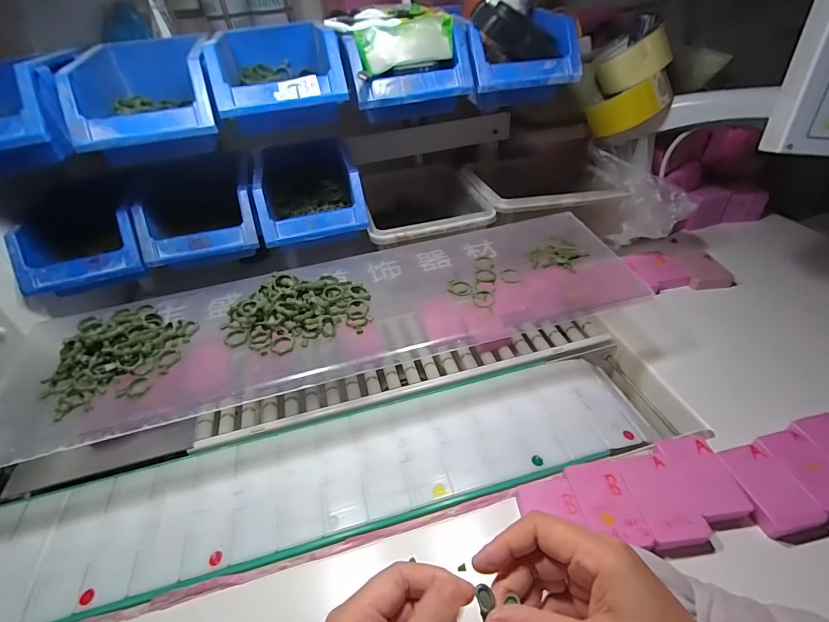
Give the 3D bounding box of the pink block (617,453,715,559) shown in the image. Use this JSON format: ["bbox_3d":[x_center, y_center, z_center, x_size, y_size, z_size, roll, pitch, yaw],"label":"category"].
[{"bbox_3d":[0.203,0.162,0.341,0.049,0.027,0.076,-11,40,-8],"label":"pink block"}]

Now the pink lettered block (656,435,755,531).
[{"bbox_3d":[0.248,0.148,0.354,0.046,0.026,0.071,-8,40,-4],"label":"pink lettered block"}]

